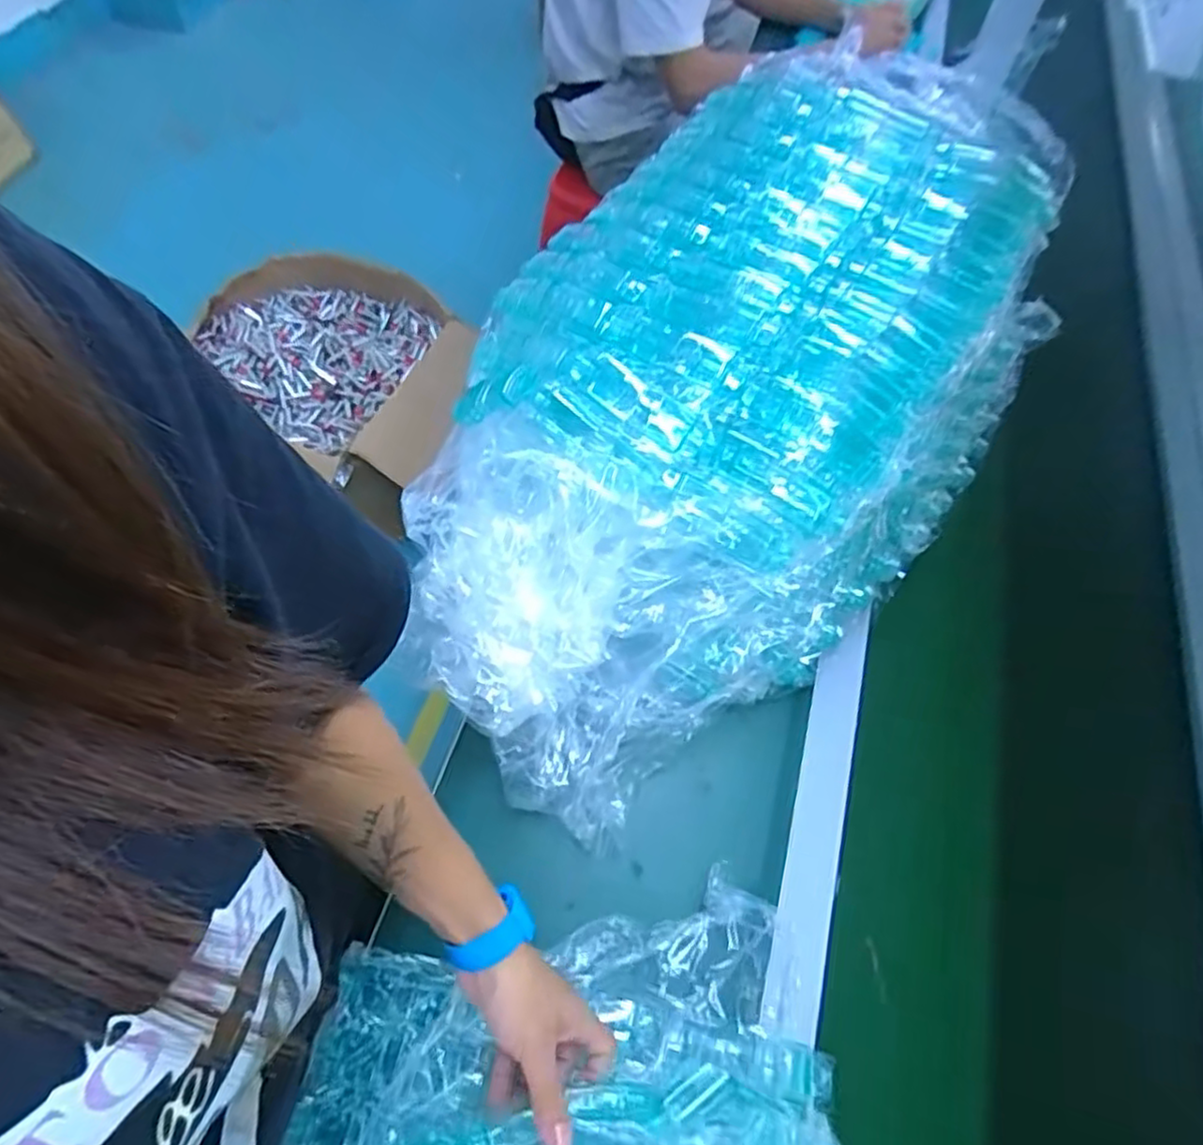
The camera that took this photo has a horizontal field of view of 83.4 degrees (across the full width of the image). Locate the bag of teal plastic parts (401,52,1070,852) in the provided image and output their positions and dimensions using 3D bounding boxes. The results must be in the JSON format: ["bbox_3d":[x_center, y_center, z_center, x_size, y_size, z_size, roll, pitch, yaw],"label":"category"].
[{"bbox_3d":[0.133,-0.164,0.635,0.394,0.243,0.764,38,66,19],"label":"bag of teal plastic parts"}]

